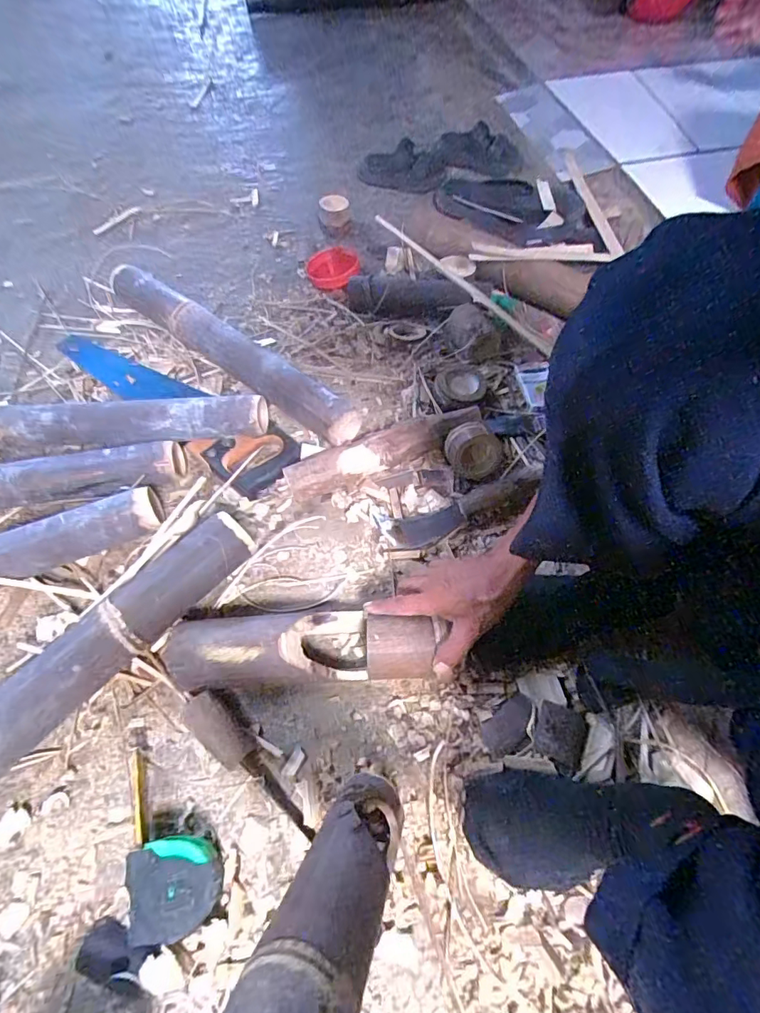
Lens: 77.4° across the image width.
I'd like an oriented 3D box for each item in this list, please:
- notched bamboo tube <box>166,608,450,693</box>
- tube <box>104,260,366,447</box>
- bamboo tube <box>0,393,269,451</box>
[{"bbox_3d":[-0.086,0.160,0.542,0.294,0.062,0.078,-2,65,-3],"label":"notched bamboo tube"},{"bbox_3d":[-0.228,-0.241,0.739,0.469,0.080,0.073,36,67,17],"label":"tube"},{"bbox_3d":[-0.372,-0.120,0.675,0.425,0.067,0.060,0,61,-1],"label":"bamboo tube"}]

